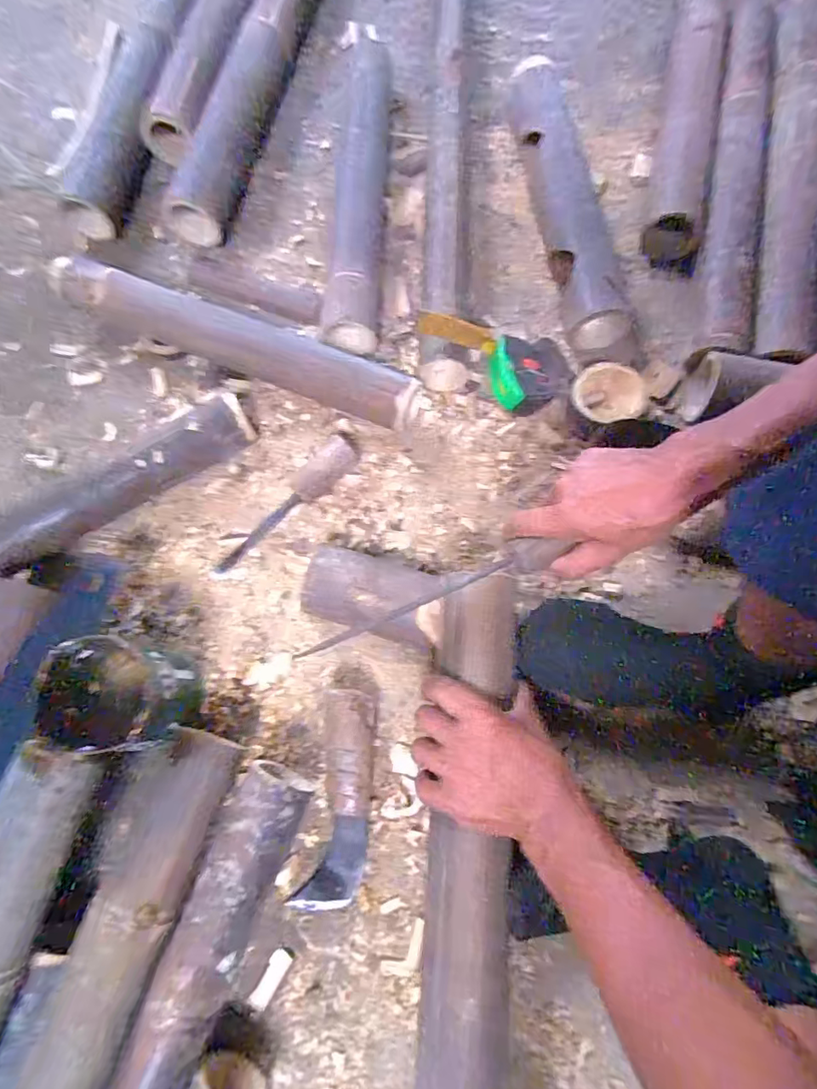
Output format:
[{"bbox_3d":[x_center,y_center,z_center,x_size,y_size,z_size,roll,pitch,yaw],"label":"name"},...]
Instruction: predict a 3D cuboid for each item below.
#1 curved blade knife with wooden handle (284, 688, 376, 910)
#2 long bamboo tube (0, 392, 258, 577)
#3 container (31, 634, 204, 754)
[{"bbox_3d":[-0.064,0.242,0.496,0.064,0.044,0.201,8,73,3],"label":"curved blade knife with wooden handle"},{"bbox_3d":[-0.385,-0.024,0.574,0.472,0.069,0.066,-34,75,-10],"label":"long bamboo tube"},{"bbox_3d":[-0.265,0.144,0.499,0.111,0.103,0.100,7,72,2],"label":"container"}]

